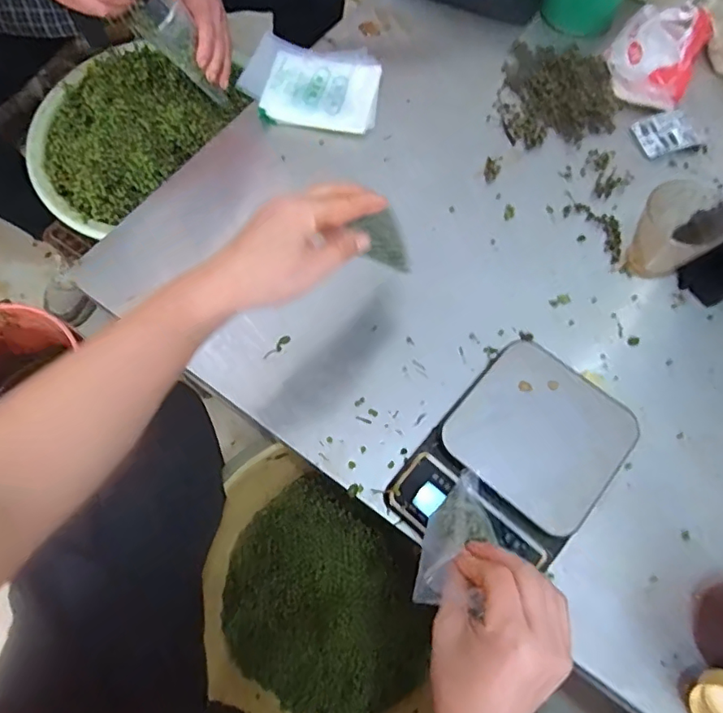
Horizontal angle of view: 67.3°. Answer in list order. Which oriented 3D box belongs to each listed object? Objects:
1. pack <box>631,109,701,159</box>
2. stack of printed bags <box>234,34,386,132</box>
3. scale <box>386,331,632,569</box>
[{"bbox_3d":[0.394,-0.289,0.701,0.079,0.010,0.057,-15,68,-6],"label":"pack"},{"bbox_3d":[-0.067,-0.367,0.729,0.175,0.030,0.142,3,68,1],"label":"stack of printed bags"},{"bbox_3d":[0.145,0.103,0.522,0.149,0.060,0.208,39,73,15],"label":"scale"}]

